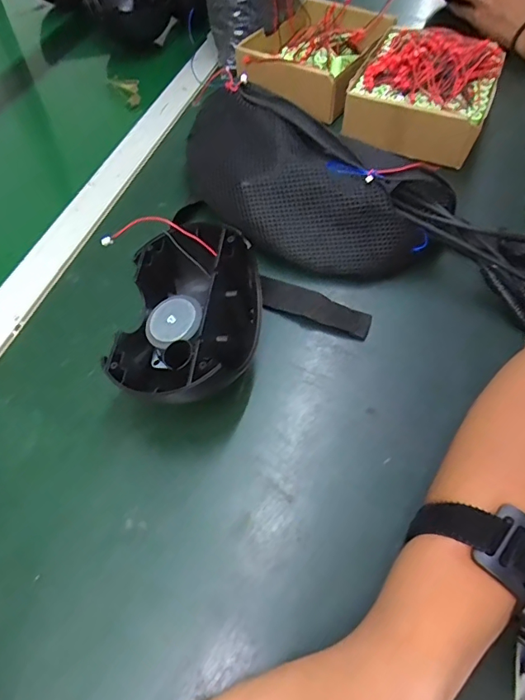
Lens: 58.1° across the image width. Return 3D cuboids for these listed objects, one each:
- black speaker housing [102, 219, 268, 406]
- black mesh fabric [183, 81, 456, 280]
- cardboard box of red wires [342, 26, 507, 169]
[{"bbox_3d":[-0.052,-0.016,0.342,0.097,0.078,0.141,6,57,4],"label":"black speaker housing"},{"bbox_3d":[0.028,-0.148,0.424,0.257,0.082,0.115,32,62,19],"label":"black mesh fabric"},{"bbox_3d":[0.163,-0.266,0.482,0.135,0.077,0.139,19,59,12],"label":"cardboard box of red wires"}]

